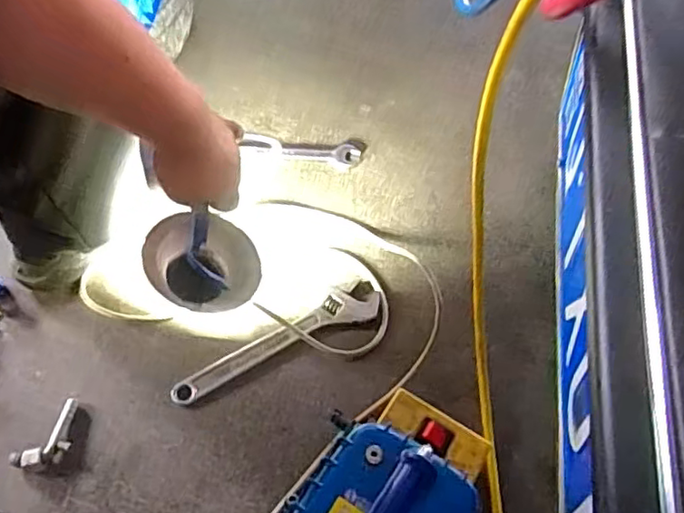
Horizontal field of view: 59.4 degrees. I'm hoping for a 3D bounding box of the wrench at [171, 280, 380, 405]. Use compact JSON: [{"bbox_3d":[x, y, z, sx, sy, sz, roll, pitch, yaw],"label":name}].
[{"bbox_3d":[-0.081,0.109,0.777,0.288,0.016,0.056,-27,62,-18],"label":"wrench"}]

